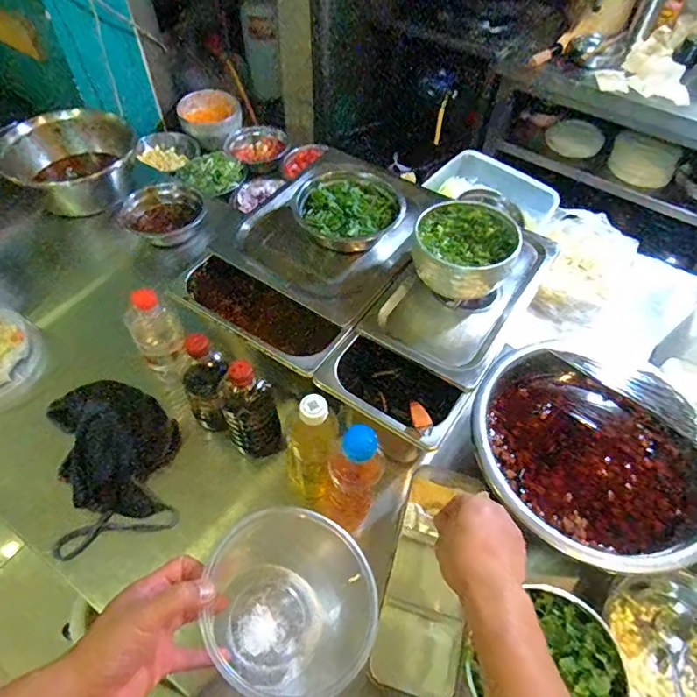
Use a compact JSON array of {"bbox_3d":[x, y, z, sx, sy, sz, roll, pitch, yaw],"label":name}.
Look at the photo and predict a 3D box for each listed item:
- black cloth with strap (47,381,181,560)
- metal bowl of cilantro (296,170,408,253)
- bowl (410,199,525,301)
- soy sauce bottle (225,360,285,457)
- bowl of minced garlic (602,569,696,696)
[{"bbox_3d":[-0.314,0.139,0.669,0.163,0.031,0.239,-16,56,-13],"label":"black cloth with strap"},{"bbox_3d":[0.004,-0.214,0.751,0.161,0.051,0.128,8,54,4],"label":"metal bowl of cilantro"},{"bbox_3d":[0.161,-0.132,0.689,0.139,0.077,0.149,1,54,-1],"label":"bowl"},{"bbox_3d":[-0.128,0.080,0.640,0.066,0.159,0.060,-16,56,-13],"label":"soy sauce bottle"},{"bbox_3d":[0.365,0.325,0.527,0.133,0.086,0.149,-6,54,-6],"label":"bowl of minced garlic"}]

